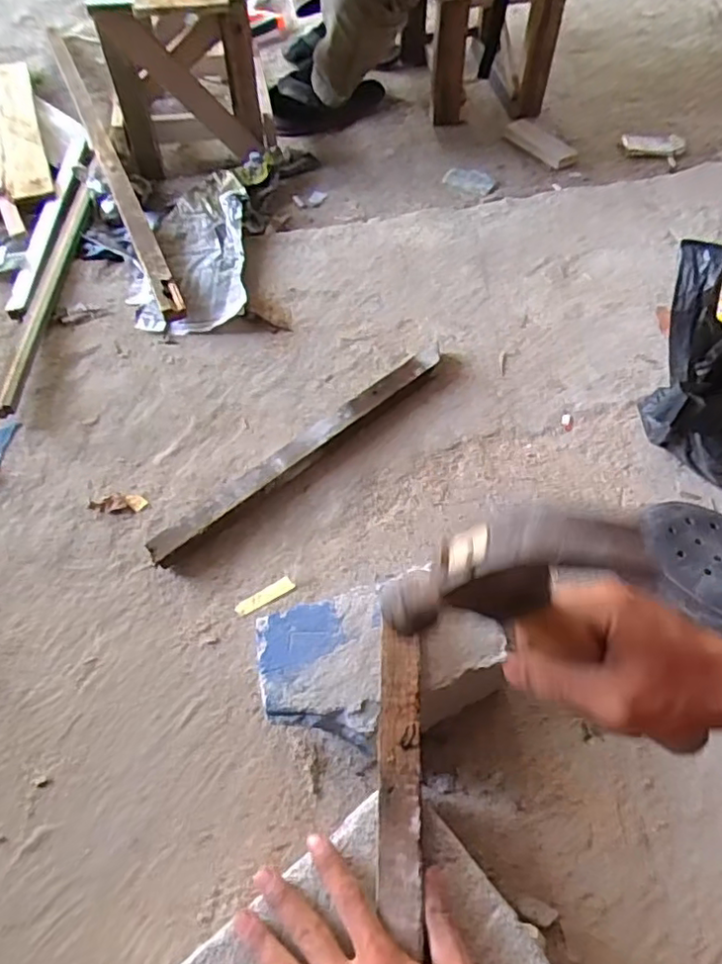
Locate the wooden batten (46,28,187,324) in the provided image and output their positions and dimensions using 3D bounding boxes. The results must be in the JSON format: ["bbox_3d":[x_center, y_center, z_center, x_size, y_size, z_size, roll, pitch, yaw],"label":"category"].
[{"bbox_3d":[-0.443,-0.575,1.056,0.032,0.046,0.962,-22,59,-13],"label":"wooden batten"}]

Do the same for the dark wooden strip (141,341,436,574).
[{"bbox_3d":[-0.057,-0.038,0.691,0.403,0.028,0.028,-38,63,-21],"label":"dark wooden strip"}]

